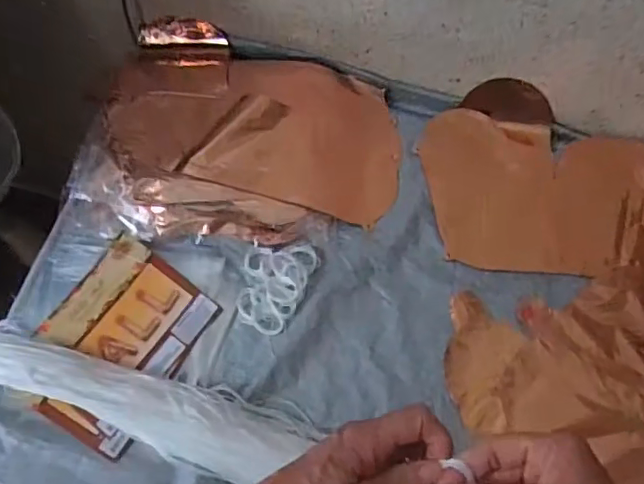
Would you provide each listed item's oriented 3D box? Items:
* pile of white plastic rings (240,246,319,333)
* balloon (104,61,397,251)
[{"bbox_3d":[-0.057,0.056,0.679,0.085,0.015,0.108,6,66,5],"label":"pile of white plastic rings"},{"bbox_3d":[-0.091,-0.135,0.733,0.385,0.076,0.255,10,66,7],"label":"balloon"}]

